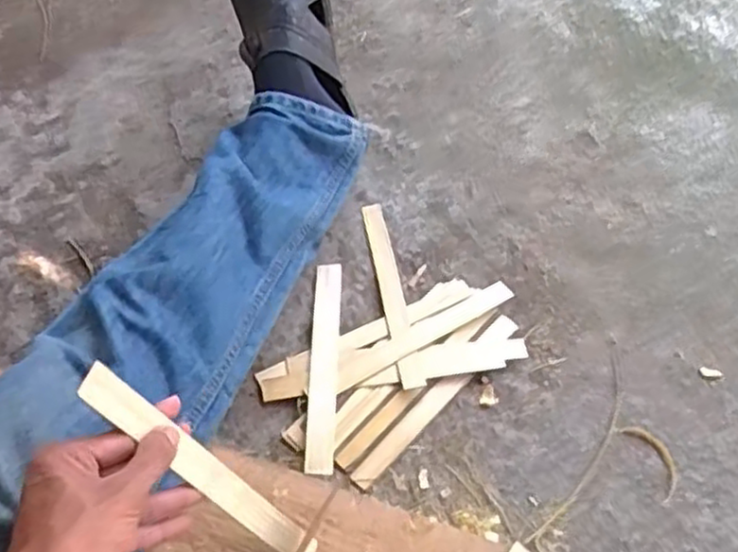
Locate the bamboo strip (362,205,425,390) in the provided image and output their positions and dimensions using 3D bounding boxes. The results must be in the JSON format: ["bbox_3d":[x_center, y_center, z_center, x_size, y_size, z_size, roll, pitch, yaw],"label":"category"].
[{"bbox_3d":[0.023,0.013,0.762,0.023,0.010,0.222,-7,59,-9],"label":"bamboo strip"}]

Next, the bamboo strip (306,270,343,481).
[{"bbox_3d":[-0.042,0.079,0.713,0.027,0.011,0.224,3,58,-3],"label":"bamboo strip"}]

